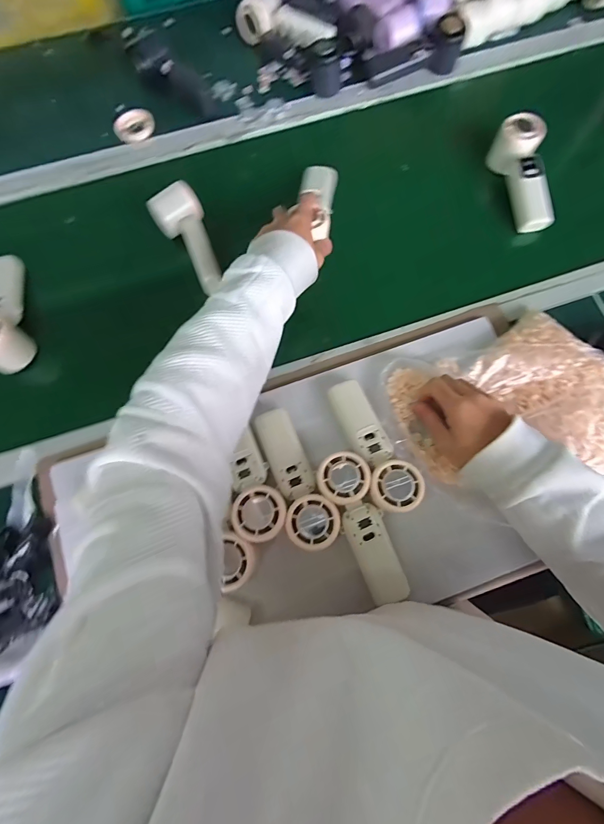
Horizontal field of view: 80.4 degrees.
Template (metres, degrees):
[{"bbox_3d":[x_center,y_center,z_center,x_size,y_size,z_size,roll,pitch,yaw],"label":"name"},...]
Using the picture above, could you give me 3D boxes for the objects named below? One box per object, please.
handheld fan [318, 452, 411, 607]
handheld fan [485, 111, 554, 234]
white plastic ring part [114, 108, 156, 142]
[{"bbox_3d":[0.066,0.128,0.395,0.053,0.052,0.163,-19,76,-4],"label":"handheld fan"},{"bbox_3d":[0.330,-0.352,0.532,0.055,0.065,0.160,-6,76,-1],"label":"handheld fan"},{"bbox_3d":[-0.275,-0.470,0.587,0.066,0.013,0.066,0,76,1],"label":"white plastic ring part"}]

